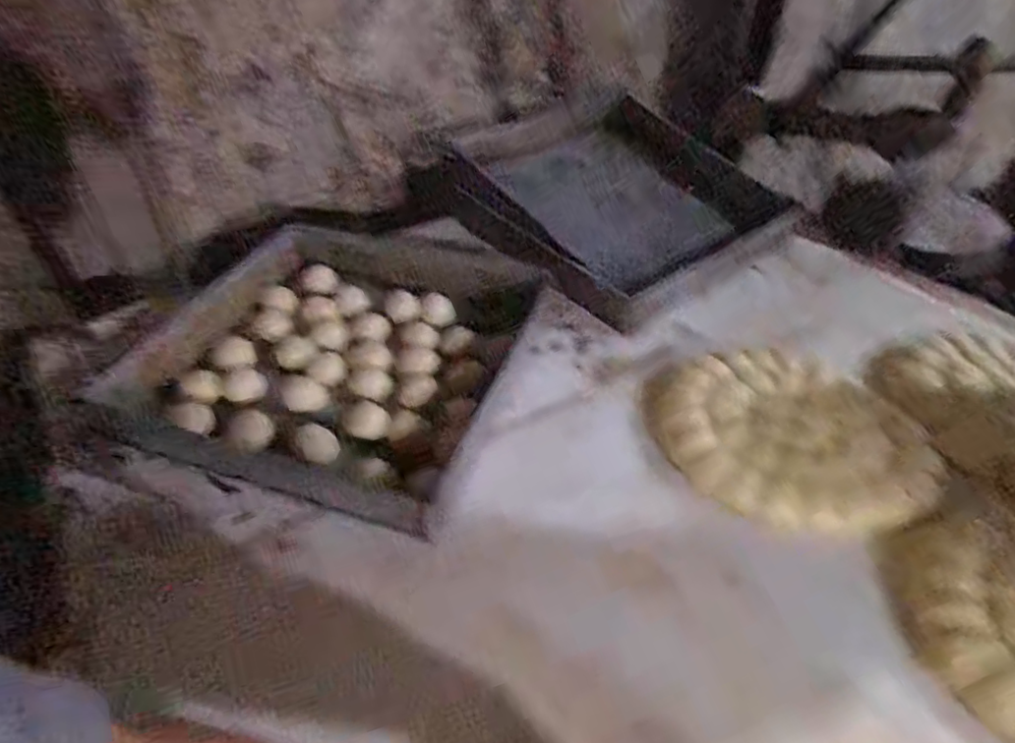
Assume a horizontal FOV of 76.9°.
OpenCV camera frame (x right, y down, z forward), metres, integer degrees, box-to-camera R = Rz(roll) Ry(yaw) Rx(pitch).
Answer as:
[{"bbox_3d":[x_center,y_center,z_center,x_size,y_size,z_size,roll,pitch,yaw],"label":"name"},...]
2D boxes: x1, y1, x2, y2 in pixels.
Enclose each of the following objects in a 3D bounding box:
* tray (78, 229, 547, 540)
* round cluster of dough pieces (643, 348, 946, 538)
[{"bbox_3d":[-0.202,-0.031,0.812,0.423,0.062,0.417,13,44,15],"label":"tray"},{"bbox_3d":[0.313,0.066,0.721,0.290,0.031,0.261,-6,43,-6],"label":"round cluster of dough pieces"}]

